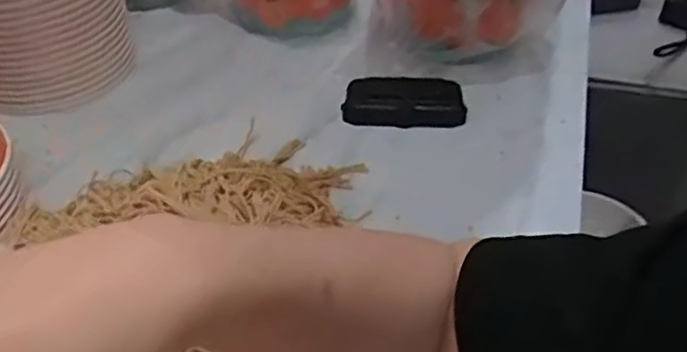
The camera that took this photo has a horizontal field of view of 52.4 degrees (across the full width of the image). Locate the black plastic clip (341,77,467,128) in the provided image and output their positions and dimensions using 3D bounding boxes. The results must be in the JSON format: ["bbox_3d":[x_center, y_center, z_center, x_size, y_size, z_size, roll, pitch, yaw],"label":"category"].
[{"bbox_3d":[0.054,-0.067,0.623,0.106,0.028,0.042,1,43,2],"label":"black plastic clip"}]

